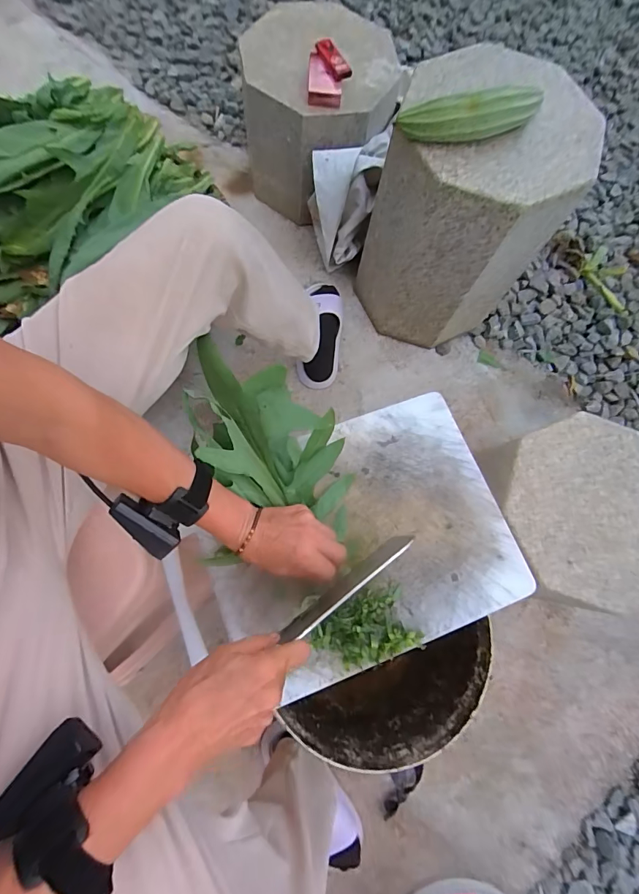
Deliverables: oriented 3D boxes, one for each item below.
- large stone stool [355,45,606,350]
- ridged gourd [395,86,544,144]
[{"bbox_3d":[0.233,-0.374,0.702,0.266,0.349,0.247,26,77,4],"label":"large stone stool"},{"bbox_3d":[0.193,-0.417,0.512,0.181,0.056,0.039,-8,77,-4],"label":"ridged gourd"}]

